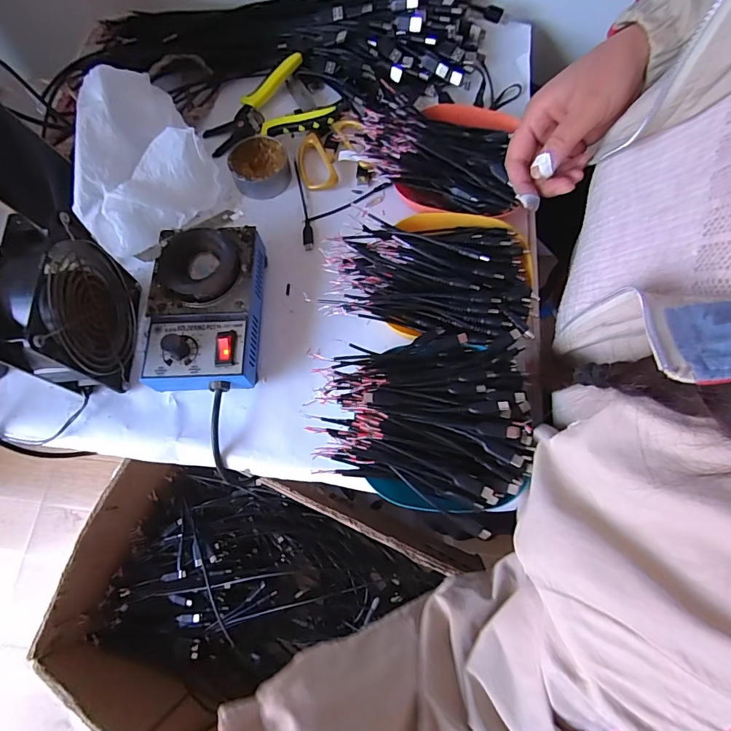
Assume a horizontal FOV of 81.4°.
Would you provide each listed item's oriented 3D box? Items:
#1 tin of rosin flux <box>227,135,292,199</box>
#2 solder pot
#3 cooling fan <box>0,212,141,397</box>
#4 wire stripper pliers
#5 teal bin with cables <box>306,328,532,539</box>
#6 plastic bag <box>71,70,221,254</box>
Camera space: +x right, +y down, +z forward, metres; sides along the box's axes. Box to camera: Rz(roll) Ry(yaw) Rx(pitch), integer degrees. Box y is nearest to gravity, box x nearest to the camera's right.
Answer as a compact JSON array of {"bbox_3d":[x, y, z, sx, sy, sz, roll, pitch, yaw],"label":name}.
[{"bbox_3d":[-0.117,-0.221,0.469,0.061,0.026,0.066,-1,70,2],"label":"tin of rosin flux"},{"bbox_3d":[-0.147,-0.057,0.393,0.099,0.060,0.155,-3,70,1],"label":"solder pot"},{"bbox_3d":[-0.249,-0.044,0.360,0.046,0.109,0.119,-3,70,1],"label":"cooling fan"},{"bbox_3d":[-0.113,-0.303,0.493,0.159,0.020,0.103,-18,71,-5],"label":"wire stripper pliers"},{"bbox_3d":[0.044,0.039,0.353,0.176,0.054,0.148,11,70,6],"label":"teal bin with cables"},{"bbox_3d":[-0.234,-0.205,0.430,0.144,0.052,0.152,-37,110,-14],"label":"plastic bag"}]

